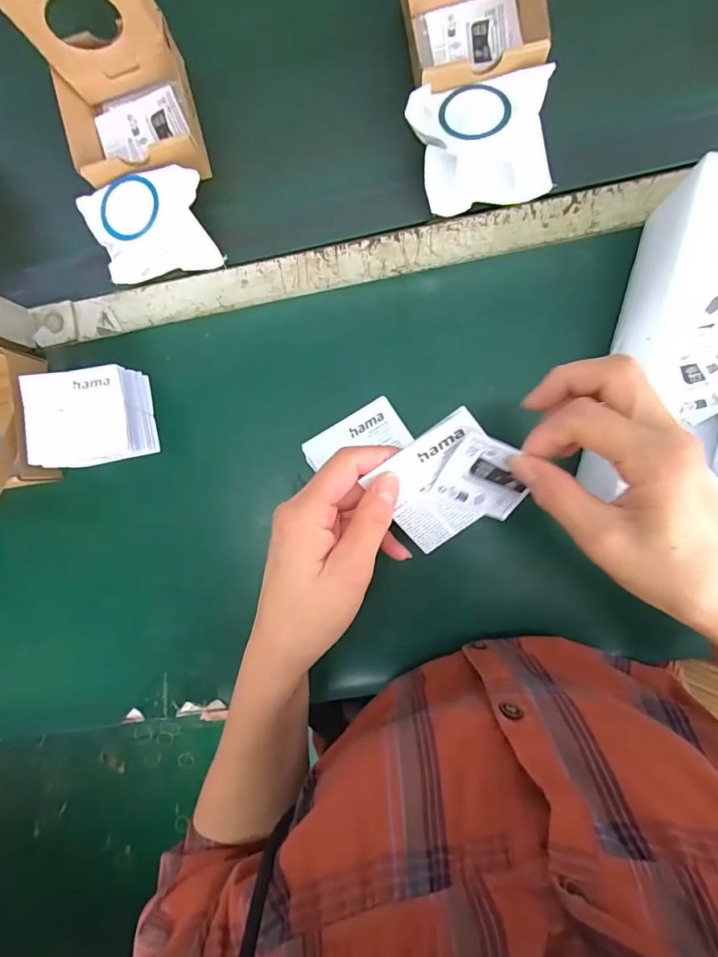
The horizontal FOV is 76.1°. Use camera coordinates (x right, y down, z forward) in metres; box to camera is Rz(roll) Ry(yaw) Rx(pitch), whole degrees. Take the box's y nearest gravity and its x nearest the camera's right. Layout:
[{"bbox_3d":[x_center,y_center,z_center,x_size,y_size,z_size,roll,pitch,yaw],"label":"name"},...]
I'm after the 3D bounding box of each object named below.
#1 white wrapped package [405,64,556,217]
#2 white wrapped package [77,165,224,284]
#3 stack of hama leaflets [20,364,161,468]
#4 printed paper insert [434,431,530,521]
[{"bbox_3d":[0.100,-0.268,0.371,0.104,0.040,0.079,-10,89,6],"label":"white wrapped package"},{"bbox_3d":[-0.186,-0.220,0.400,0.112,0.027,0.075,-13,112,-1],"label":"white wrapped package"},{"bbox_3d":[-0.225,-0.050,0.389,0.075,0.064,0.074,-8,89,6],"label":"stack of hama leaflets"},{"bbox_3d":[0.075,0.001,0.268,0.051,0.005,0.052,18,132,-7],"label":"printed paper insert"}]

